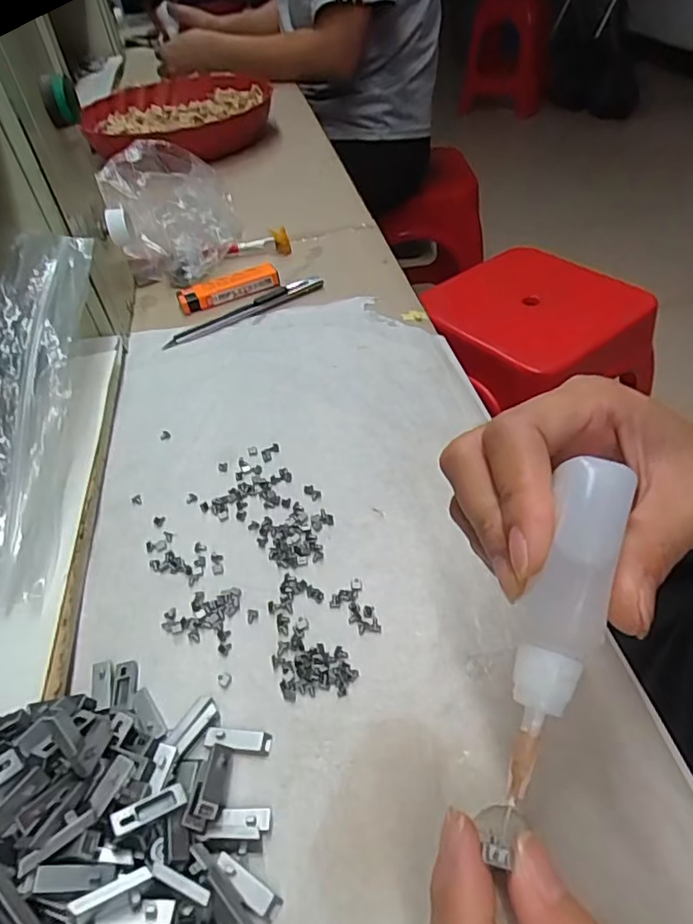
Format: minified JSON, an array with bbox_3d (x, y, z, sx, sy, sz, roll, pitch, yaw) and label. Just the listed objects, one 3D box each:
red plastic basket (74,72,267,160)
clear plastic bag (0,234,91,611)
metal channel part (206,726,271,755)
[{"bbox_3d":[-0.209,-0.427,0.729,0.231,0.053,0.255,-15,45,-8],"label":"red plastic basket"},{"bbox_3d":[-0.158,-0.036,0.296,0.043,0.053,0.217,-5,68,2],"label":"clear plastic bag"},{"bbox_3d":[-0.042,0.106,0.222,0.025,0.005,0.009,3,45,9],"label":"metal channel part"}]

